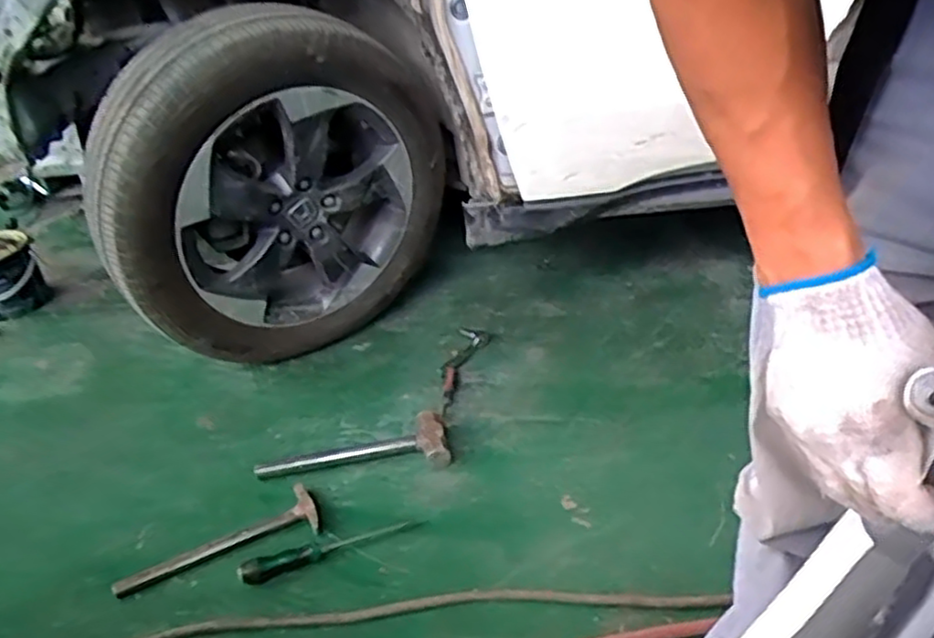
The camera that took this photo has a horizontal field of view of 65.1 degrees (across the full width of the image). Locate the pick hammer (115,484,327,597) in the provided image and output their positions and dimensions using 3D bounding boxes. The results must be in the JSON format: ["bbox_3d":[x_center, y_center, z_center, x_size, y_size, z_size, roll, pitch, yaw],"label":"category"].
[{"bbox_3d":[-0.356,0.330,1.063,0.291,0.024,0.086,-23,39,-25],"label":"pick hammer"}]

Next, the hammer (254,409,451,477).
[{"bbox_3d":[-0.191,0.217,1.233,0.321,0.039,0.101,-8,35,-4],"label":"hammer"}]

